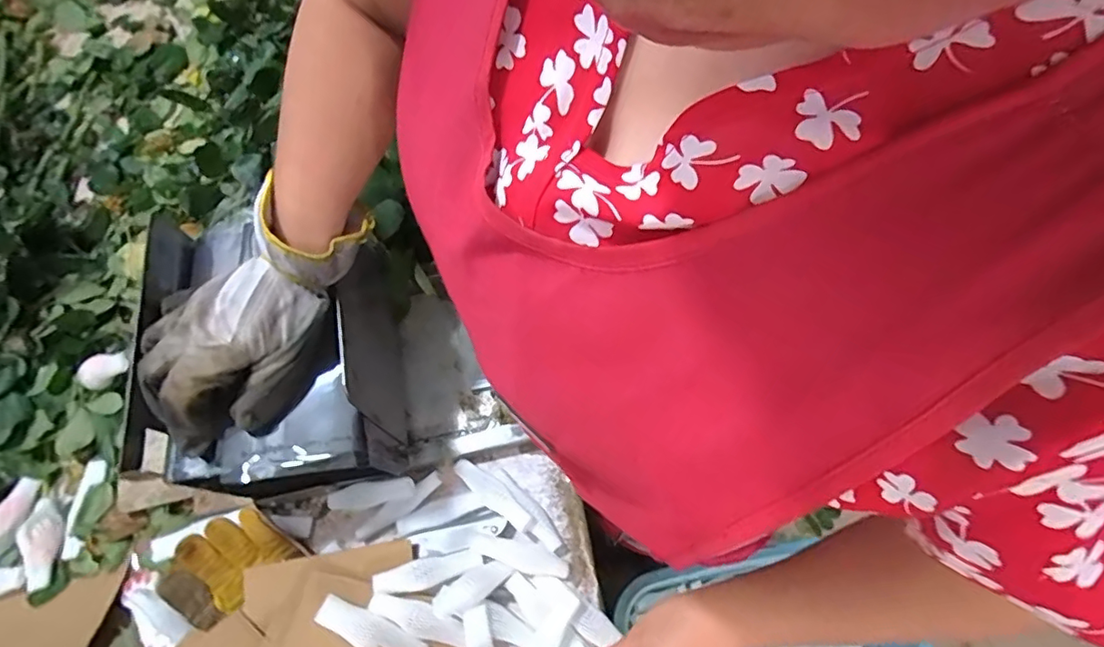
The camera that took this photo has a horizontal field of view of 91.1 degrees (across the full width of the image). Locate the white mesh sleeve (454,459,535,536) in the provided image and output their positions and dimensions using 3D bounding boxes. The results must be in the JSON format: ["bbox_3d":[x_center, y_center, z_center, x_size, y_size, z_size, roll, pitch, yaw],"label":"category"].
[{"bbox_3d":[-0.054,0.165,0.520,0.094,0.020,0.024,32,70,17],"label":"white mesh sleeve"}]

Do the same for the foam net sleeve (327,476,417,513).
[{"bbox_3d":[-0.173,0.165,0.518,0.093,0.020,0.022,-15,63,14],"label":"foam net sleeve"}]

